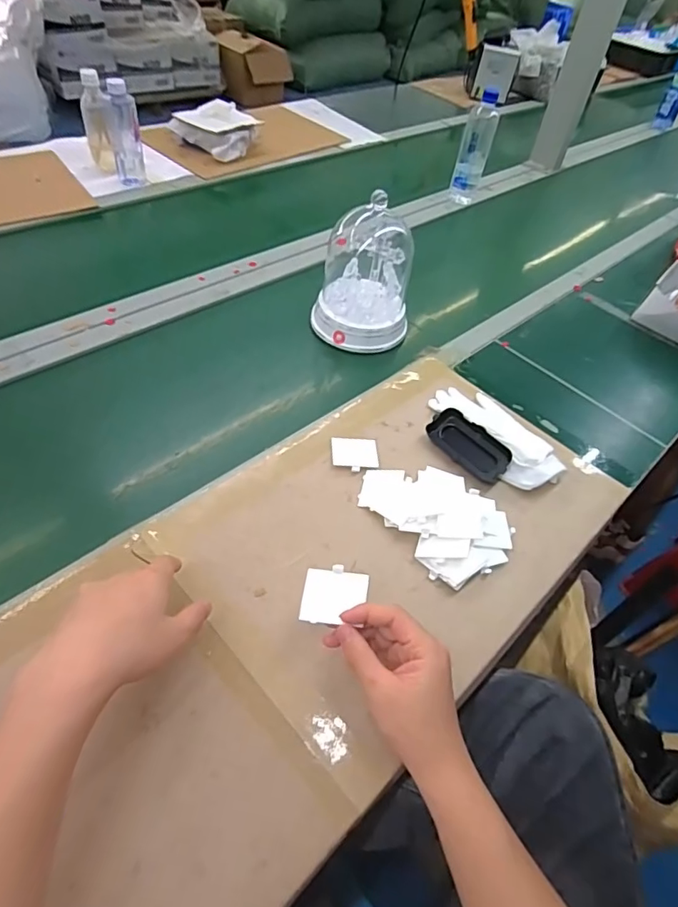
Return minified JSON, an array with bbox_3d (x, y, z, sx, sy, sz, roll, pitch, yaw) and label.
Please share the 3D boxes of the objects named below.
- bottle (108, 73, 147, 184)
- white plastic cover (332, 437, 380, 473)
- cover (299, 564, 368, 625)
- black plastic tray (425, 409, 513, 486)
[{"bbox_3d":[-0.435,-0.652,1.018,0.058,0.187,0.060,-11,53,-17],"label":"bottle"},{"bbox_3d":[0.020,0.001,0.631,0.056,0.008,0.050,2,50,-7],"label":"white plastic cover"},{"bbox_3d":[-0.004,0.125,0.442,0.055,0.005,0.051,8,52,4],"label":"cover"},{"bbox_3d":[0.168,-0.011,0.647,0.110,0.012,0.053,42,102,23],"label":"black plastic tray"}]

